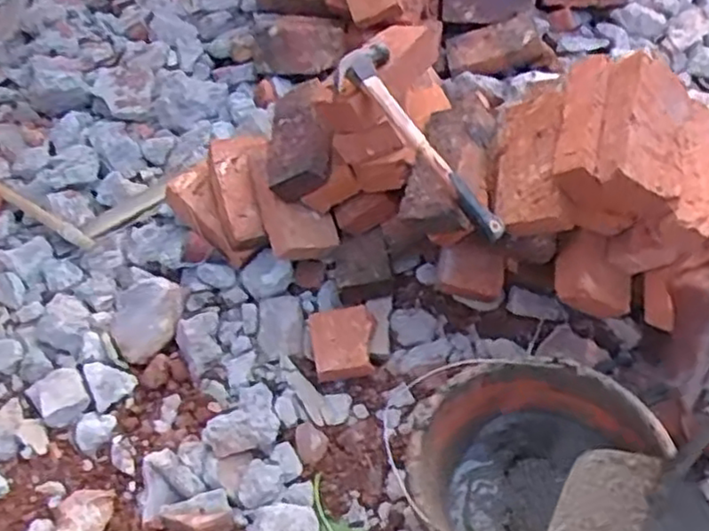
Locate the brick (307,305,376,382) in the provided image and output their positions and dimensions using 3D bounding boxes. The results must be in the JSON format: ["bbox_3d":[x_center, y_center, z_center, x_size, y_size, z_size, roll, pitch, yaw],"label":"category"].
[{"bbox_3d":[-0.013,0.100,0.904,0.082,0.050,0.080,-10,55,-5],"label":"brick"}]

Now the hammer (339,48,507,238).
[{"bbox_3d":[0.079,-0.136,0.808,0.076,0.035,0.268,-34,83,-20],"label":"hammer"}]

